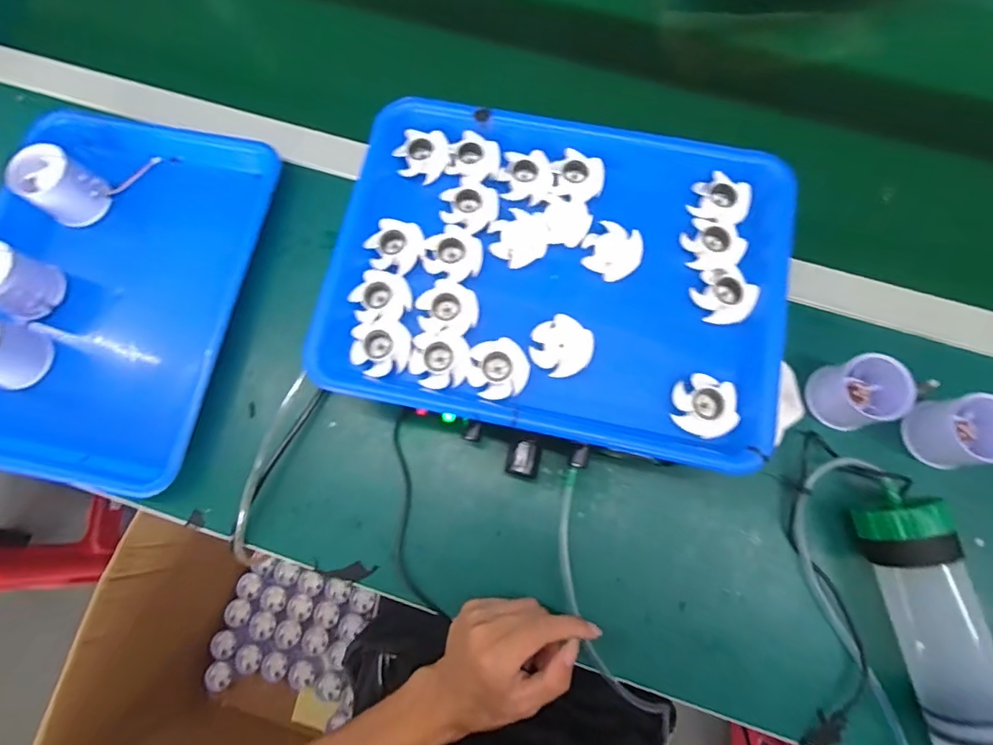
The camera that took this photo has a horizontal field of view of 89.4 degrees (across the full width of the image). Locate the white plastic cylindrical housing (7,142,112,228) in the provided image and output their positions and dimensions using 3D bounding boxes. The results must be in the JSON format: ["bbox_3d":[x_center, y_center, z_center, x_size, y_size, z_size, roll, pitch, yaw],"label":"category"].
[{"bbox_3d":[-0.407,-0.172,0.474,0.048,0.064,0.053,34,79,9],"label":"white plastic cylindrical housing"}]

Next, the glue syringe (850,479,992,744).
[{"bbox_3d":[0.323,0.196,0.360,0.053,0.054,0.218,-14,76,-3],"label":"glue syringe"}]

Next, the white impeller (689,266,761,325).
[{"bbox_3d":[0.173,-0.059,0.377,0.043,0.012,0.044,0,76,1],"label":"white impeller"}]

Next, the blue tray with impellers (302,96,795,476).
[{"bbox_3d":[0.045,-0.078,0.388,0.330,0.030,0.250,11,76,4],"label":"blue tray with impellers"}]

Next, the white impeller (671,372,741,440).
[{"bbox_3d":[0.150,0.024,0.361,0.045,0.016,0.040,21,77,6],"label":"white impeller"}]

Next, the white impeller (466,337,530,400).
[{"bbox_3d":[0.001,-0.003,0.369,0.044,0.014,0.041,0,76,1],"label":"white impeller"}]

